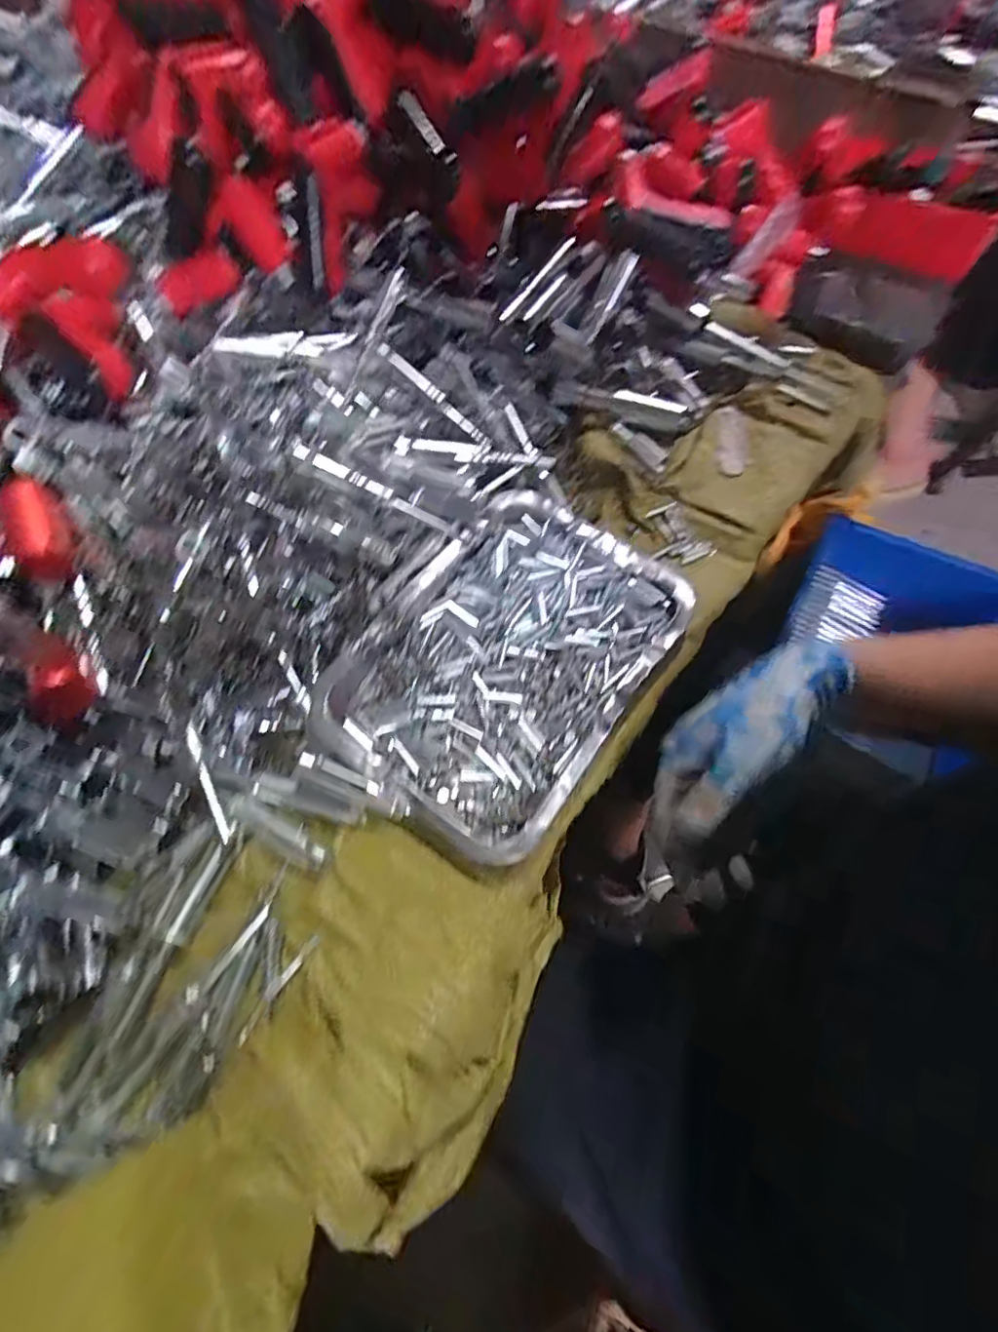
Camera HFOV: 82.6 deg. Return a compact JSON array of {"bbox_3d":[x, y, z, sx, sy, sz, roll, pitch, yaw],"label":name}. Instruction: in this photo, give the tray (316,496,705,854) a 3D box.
[{"bbox_3d":[0.006,-0.010,0.414,0.181,0.029,0.257,32,69,17],"label":"tray"}]

